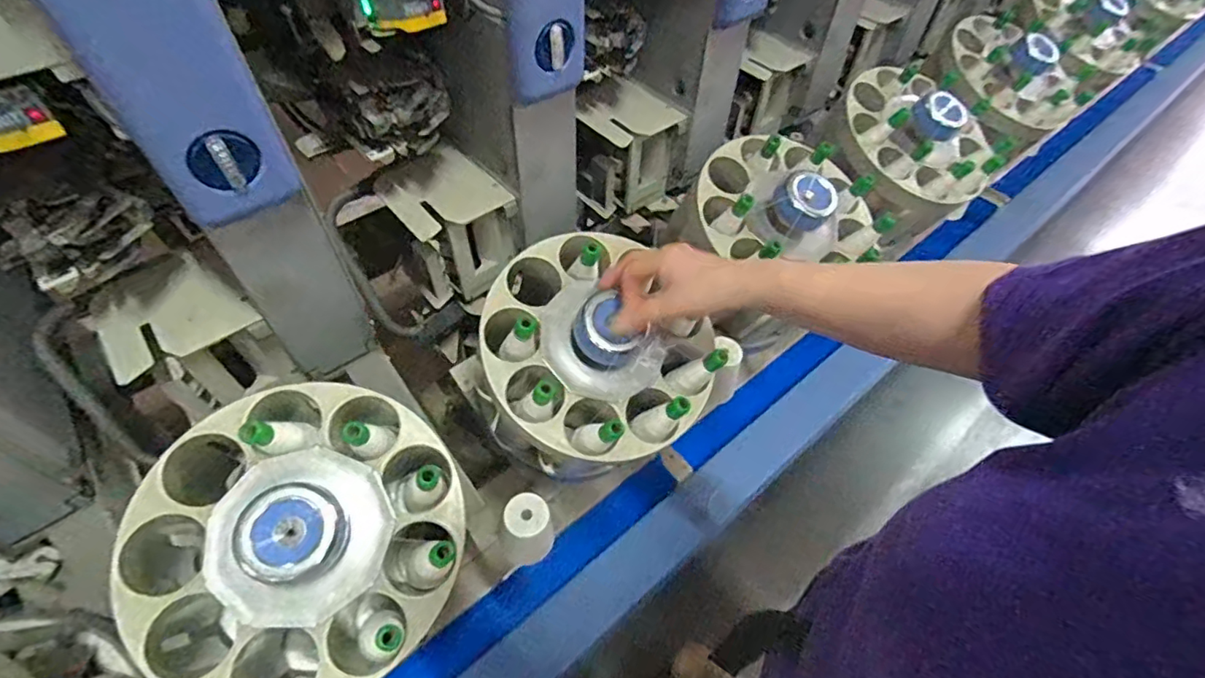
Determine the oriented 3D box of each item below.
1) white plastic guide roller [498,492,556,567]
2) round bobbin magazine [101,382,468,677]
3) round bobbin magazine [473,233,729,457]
[{"bbox_3d":[-0.082,0.209,0.590,0.053,0.082,0.055,1,51,-2],"label":"white plastic guide roller"},{"bbox_3d":[-0.239,0.153,0.436,0.245,0.102,0.245,6,66,-14],"label":"round bobbin magazine"},{"bbox_3d":[0.005,-0.002,0.574,0.256,0.095,0.248,5,68,-13],"label":"round bobbin magazine"}]

